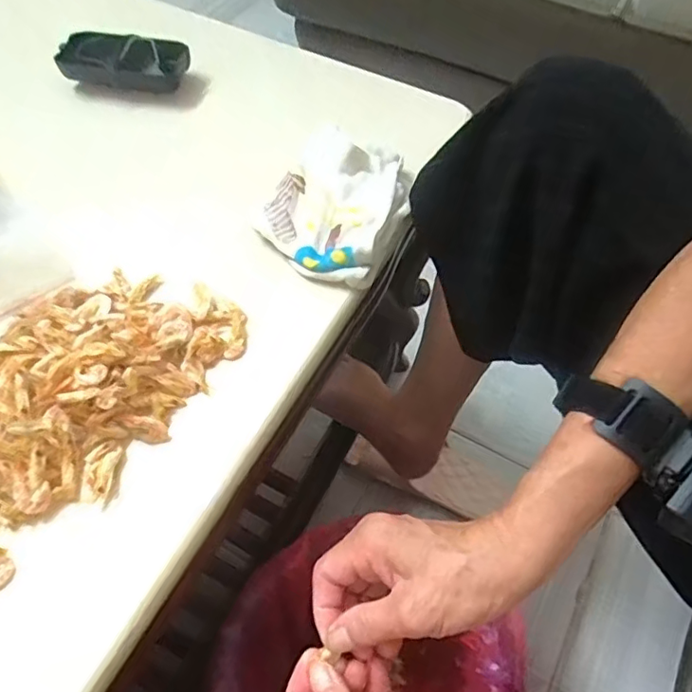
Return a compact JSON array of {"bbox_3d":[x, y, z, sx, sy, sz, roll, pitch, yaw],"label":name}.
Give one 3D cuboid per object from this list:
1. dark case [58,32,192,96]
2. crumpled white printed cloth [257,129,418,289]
[{"bbox_3d":[-0.198,-0.254,0.502,0.110,0.022,0.050,11,60,7],"label":"dark case"},{"bbox_3d":[-0.007,-0.107,0.422,0.095,0.031,0.122,23,62,13],"label":"crumpled white printed cloth"}]

